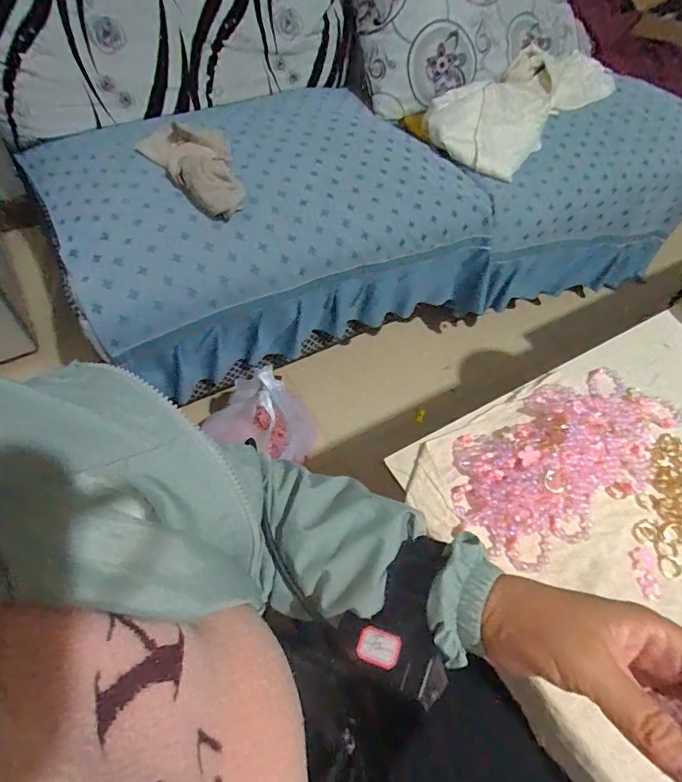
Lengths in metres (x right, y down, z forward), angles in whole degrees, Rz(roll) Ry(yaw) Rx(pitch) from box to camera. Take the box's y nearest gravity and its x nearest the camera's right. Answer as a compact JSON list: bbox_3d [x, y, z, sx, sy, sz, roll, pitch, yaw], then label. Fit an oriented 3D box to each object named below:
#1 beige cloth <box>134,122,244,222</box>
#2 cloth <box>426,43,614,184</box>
[{"bbox_3d":[-0.289,-0.422,0.890,0.171,0.083,0.232,-13,56,-14],"label":"beige cloth"},{"bbox_3d":[0.481,-0.767,1.203,0.571,0.062,0.270,-43,91,-18],"label":"cloth"}]

